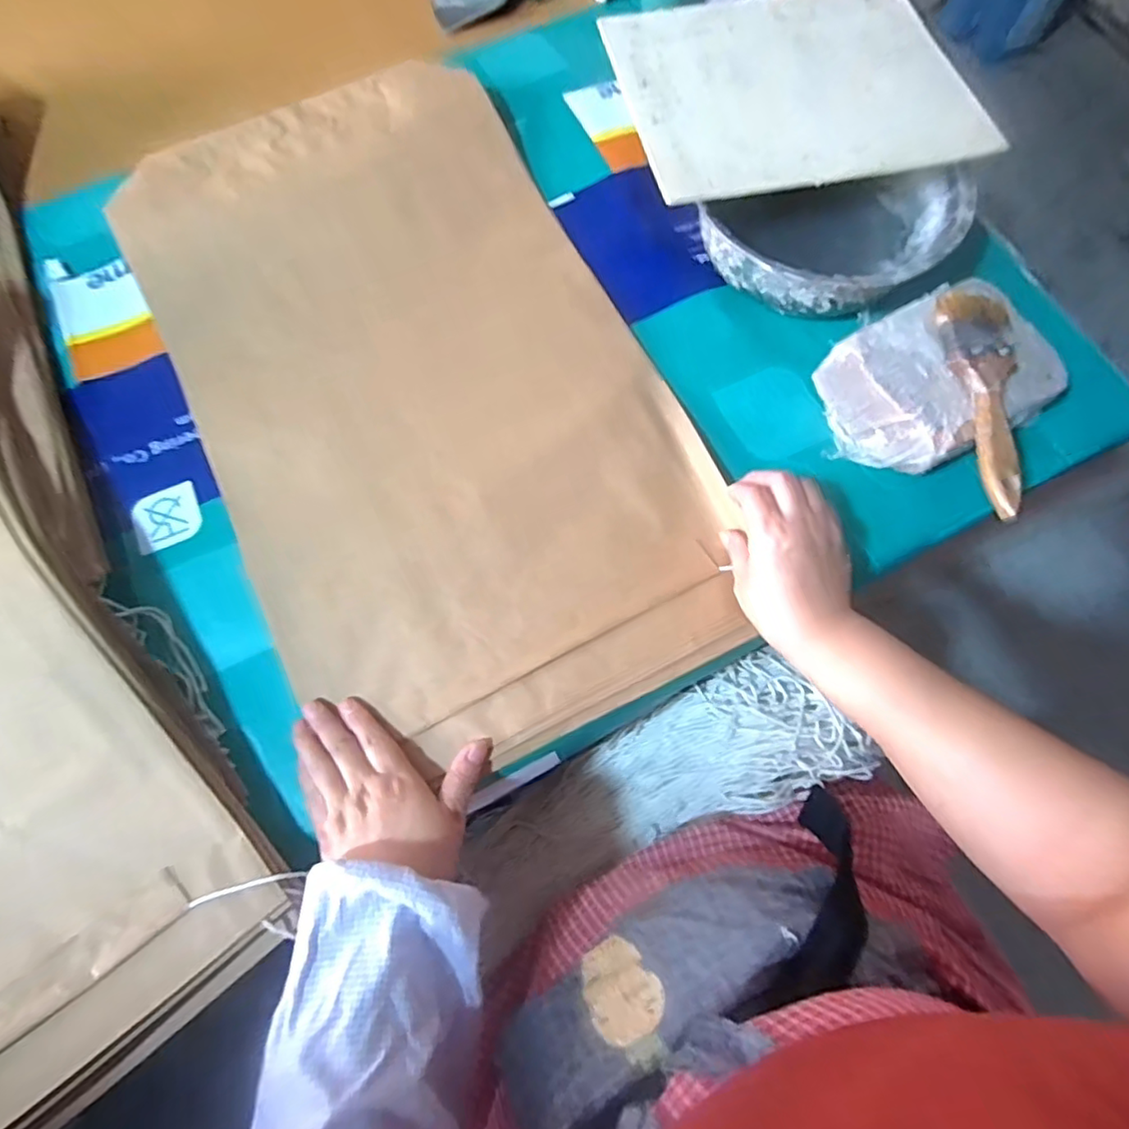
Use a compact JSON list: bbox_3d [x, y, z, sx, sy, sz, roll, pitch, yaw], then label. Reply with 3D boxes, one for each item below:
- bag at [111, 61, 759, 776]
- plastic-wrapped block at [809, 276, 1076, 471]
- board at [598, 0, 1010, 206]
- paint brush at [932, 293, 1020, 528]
[{"bbox_3d":[-0.124,-0.158,0.500,0.355,0.017,0.617,-26,76,-6],"label":"bag"},{"bbox_3d":[0.288,-0.143,0.459,0.152,0.056,0.114,-26,77,-5],"label":"plastic-wrapped block"},{"bbox_3d":[0.189,-0.411,0.504,0.274,0.009,0.241,-11,69,-4],"label":"board"},{"bbox_3d":[0.304,-0.118,0.418,0.049,0.016,0.172,-6,76,0],"label":"paint brush"}]

